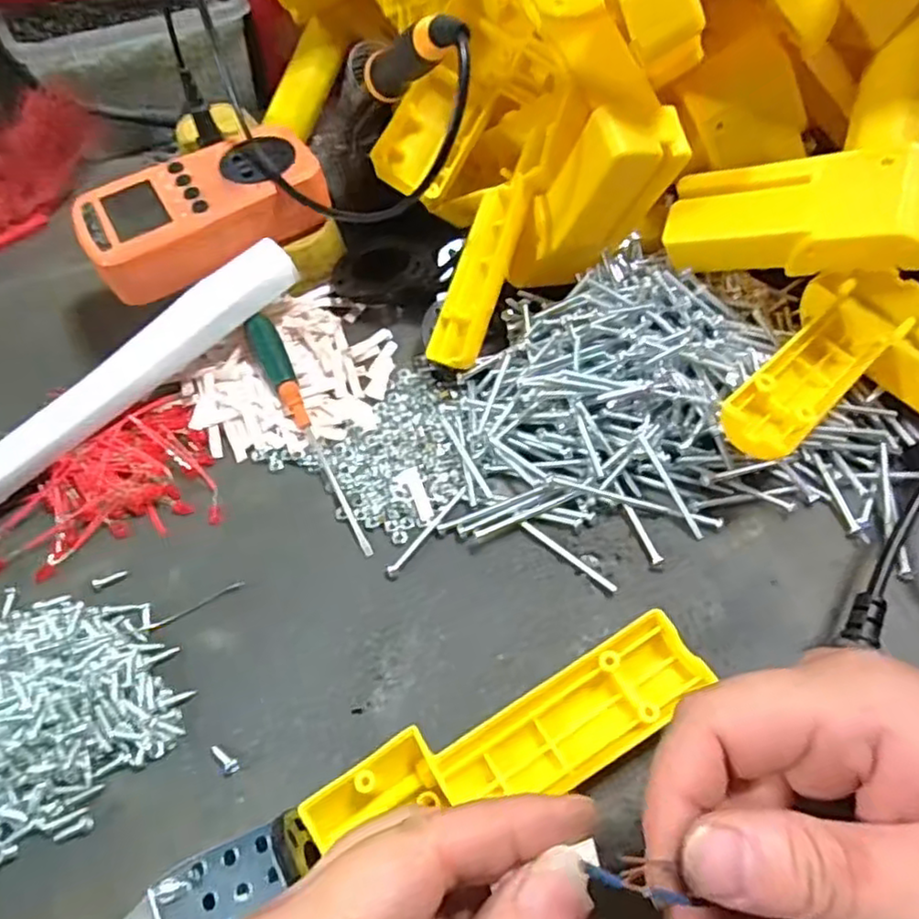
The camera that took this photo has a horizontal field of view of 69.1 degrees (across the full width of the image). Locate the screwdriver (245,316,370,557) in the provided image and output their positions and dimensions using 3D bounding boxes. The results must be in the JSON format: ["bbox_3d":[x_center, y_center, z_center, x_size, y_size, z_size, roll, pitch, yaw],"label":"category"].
[{"bbox_3d":[-0.077,-0.016,0.336,0.015,0.016,0.151,-25,67,-14],"label":"screwdriver"}]

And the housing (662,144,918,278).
[{"bbox_3d":[0.156,-0.112,0.310,0.111,0.030,0.053,9,76,37],"label":"housing"}]

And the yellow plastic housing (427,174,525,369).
[{"bbox_3d":[0.010,-0.097,0.344,0.028,0.018,0.100,18,89,12],"label":"yellow plastic housing"}]

